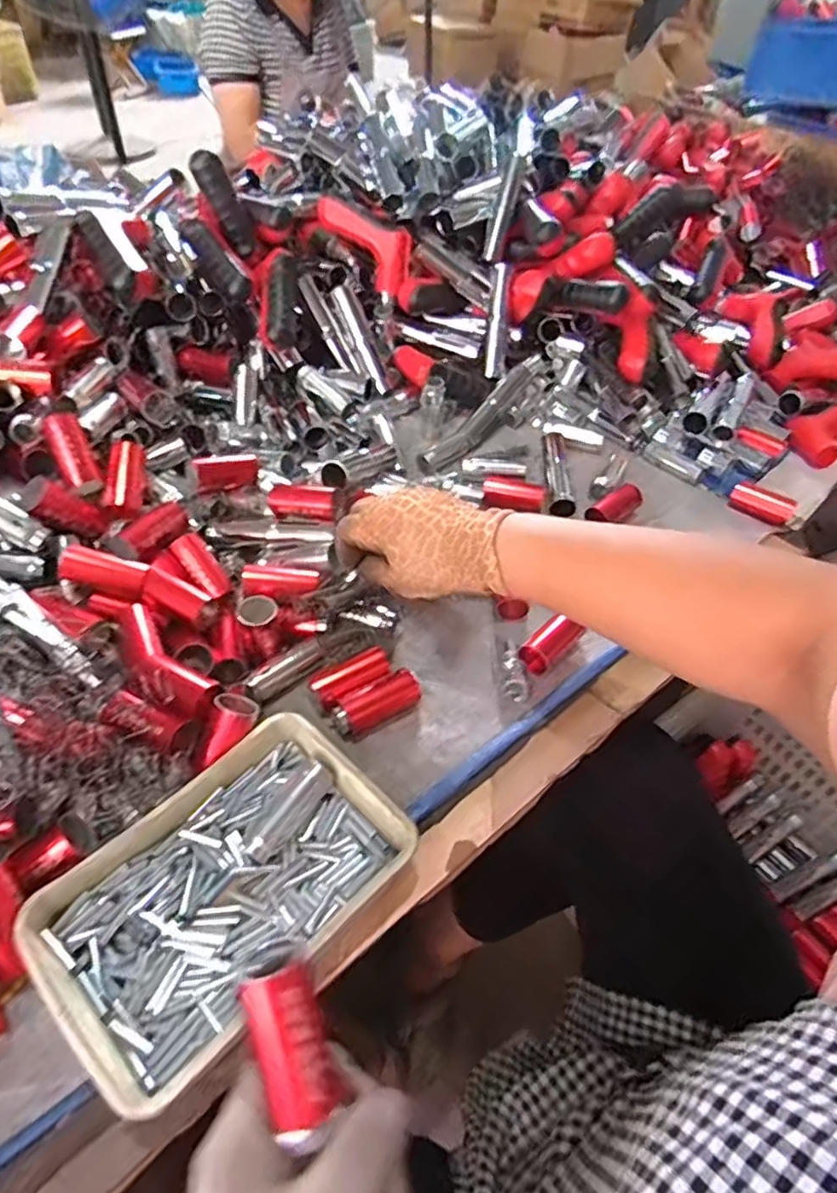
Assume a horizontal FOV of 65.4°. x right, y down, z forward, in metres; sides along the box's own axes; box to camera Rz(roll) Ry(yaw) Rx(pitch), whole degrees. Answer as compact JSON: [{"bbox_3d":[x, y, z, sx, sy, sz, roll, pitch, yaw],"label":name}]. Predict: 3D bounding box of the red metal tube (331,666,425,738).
[{"bbox_3d":[-0.031,0.082,0.501,0.068,0.028,0.027,-24,54,-24],"label":"red metal tube"}]

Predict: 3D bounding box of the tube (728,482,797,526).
[{"bbox_3d":[0.367,-0.099,0.694,0.064,0.023,0.029,21,50,14],"label":"tube"}]

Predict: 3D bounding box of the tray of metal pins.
[{"bbox_3d":[-0.116,0.176,0.401,0.139,0.039,0.201,37,56,26],"label":"tray of metal pins"}]

